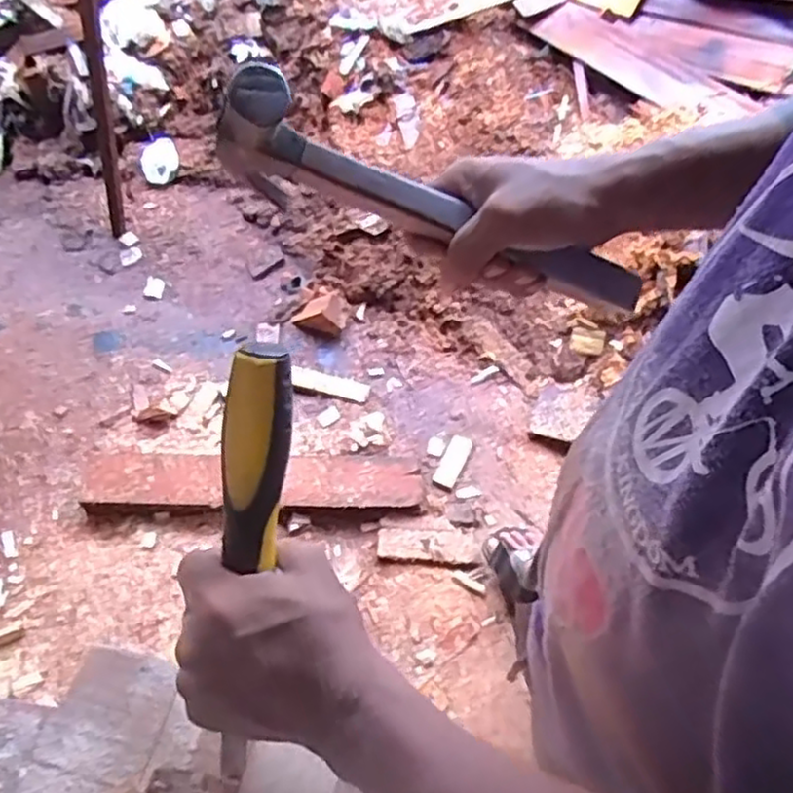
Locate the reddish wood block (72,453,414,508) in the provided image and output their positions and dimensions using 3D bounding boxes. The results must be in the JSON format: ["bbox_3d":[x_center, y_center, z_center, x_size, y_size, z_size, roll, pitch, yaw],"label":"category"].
[{"bbox_3d":[-0.292,0.167,1.435,0.676,0.061,0.128,1,57,2],"label":"reddish wood block"}]

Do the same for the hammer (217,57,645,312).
[{"bbox_3d":[0.029,-0.102,0.408,0.264,0.087,0.037,18,56,-18],"label":"hammer"}]

